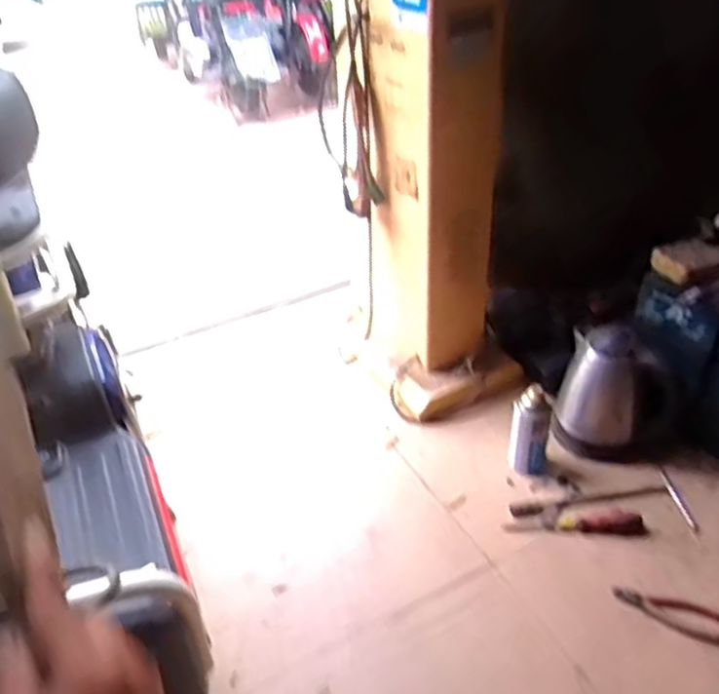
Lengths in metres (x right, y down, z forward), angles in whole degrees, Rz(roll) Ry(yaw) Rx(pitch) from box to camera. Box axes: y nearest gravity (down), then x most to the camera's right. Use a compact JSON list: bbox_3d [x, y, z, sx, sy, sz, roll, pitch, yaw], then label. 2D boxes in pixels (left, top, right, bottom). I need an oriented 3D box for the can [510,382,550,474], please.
[{"bbox_3d":[0.293,0.149,1.195,0.065,0.165,0.050,7,38,13],"label":"can"}]

